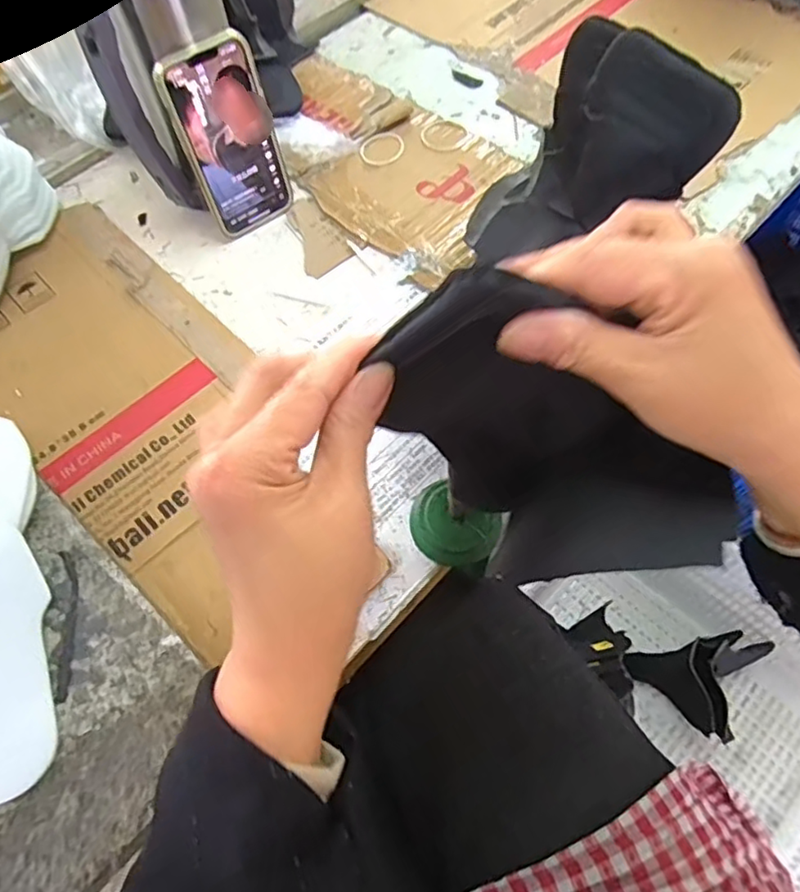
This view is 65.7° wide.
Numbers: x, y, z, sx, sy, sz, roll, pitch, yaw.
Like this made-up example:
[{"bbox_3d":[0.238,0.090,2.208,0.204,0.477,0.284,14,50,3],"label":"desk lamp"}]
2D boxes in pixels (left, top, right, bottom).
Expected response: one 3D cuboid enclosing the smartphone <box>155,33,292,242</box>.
[{"bbox_3d":[-0.141,-0.254,0.522,0.078,0.148,0.013,-35,58,-13],"label":"smartphone"}]

